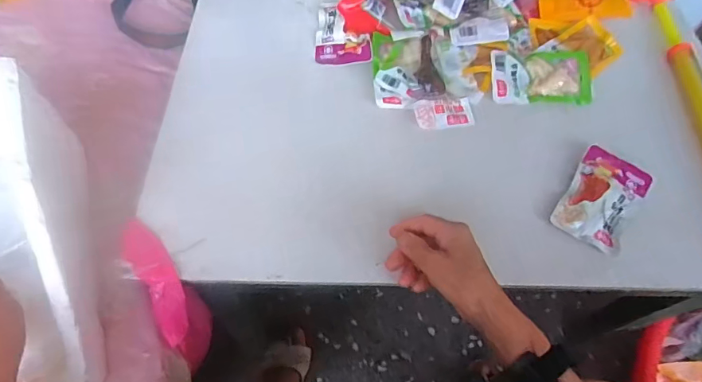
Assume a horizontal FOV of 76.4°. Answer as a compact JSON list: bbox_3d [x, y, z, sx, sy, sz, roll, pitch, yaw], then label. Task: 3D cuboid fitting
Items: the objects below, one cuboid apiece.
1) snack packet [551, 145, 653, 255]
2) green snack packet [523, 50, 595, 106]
[{"bbox_3d":[0.301,0.005,0.531,0.076,0.023,0.138,32,61,15],"label":"snack packet"},{"bbox_3d":[0.293,-0.160,0.625,0.103,0.029,0.087,2,58,-3],"label":"green snack packet"}]

